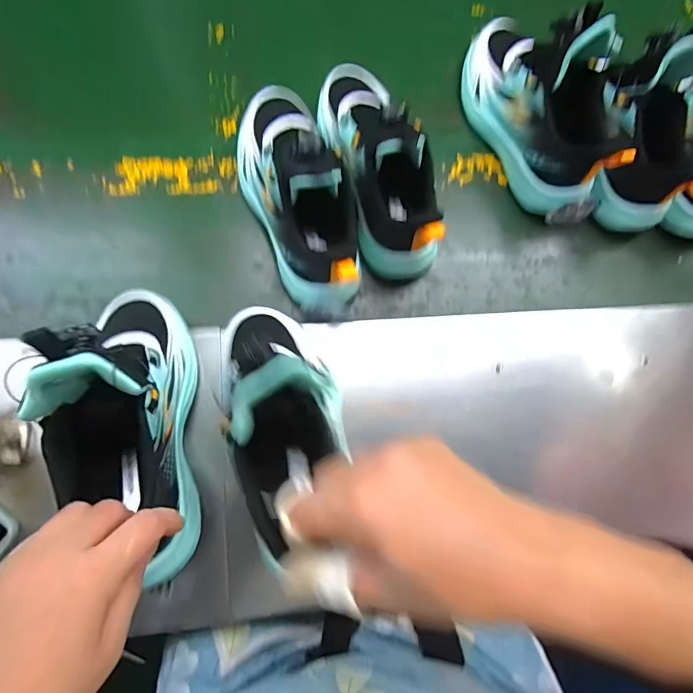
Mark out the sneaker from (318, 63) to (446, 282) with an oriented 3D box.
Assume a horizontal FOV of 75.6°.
[{"bbox_3d":[0.035,-0.175,0.420,0.089,0.117,0.217,-17,77,-6],"label":"sneaker"}]

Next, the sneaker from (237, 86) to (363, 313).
[{"bbox_3d":[-0.045,-0.146,0.400,0.086,0.113,0.218,-19,77,-7],"label":"sneaker"}]

